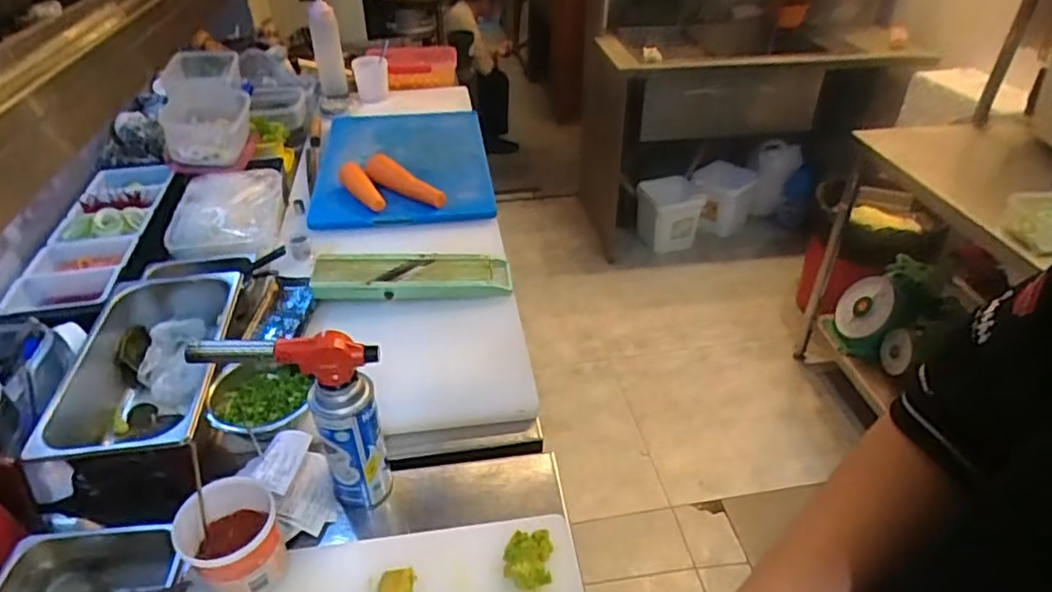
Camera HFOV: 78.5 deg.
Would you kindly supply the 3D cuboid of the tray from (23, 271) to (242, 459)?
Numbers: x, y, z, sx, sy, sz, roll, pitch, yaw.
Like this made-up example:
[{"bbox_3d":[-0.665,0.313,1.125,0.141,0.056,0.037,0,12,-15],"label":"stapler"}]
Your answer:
[{"bbox_3d":[-0.483,0.107,0.831,0.201,0.101,0.314,-7,37,-10],"label":"tray"}]

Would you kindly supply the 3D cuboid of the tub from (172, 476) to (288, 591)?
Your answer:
[{"bbox_3d":[-0.282,0.236,0.623,0.086,0.082,0.088,0,37,0],"label":"tub"}]

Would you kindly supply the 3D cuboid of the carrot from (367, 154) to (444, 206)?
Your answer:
[{"bbox_3d":[-0.226,-0.221,1.224,0.179,0.054,0.046,18,40,23],"label":"carrot"}]

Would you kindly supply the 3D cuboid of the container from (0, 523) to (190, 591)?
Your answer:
[{"bbox_3d":[-0.414,0.283,0.627,0.177,0.074,0.115,-1,37,-5],"label":"container"}]

